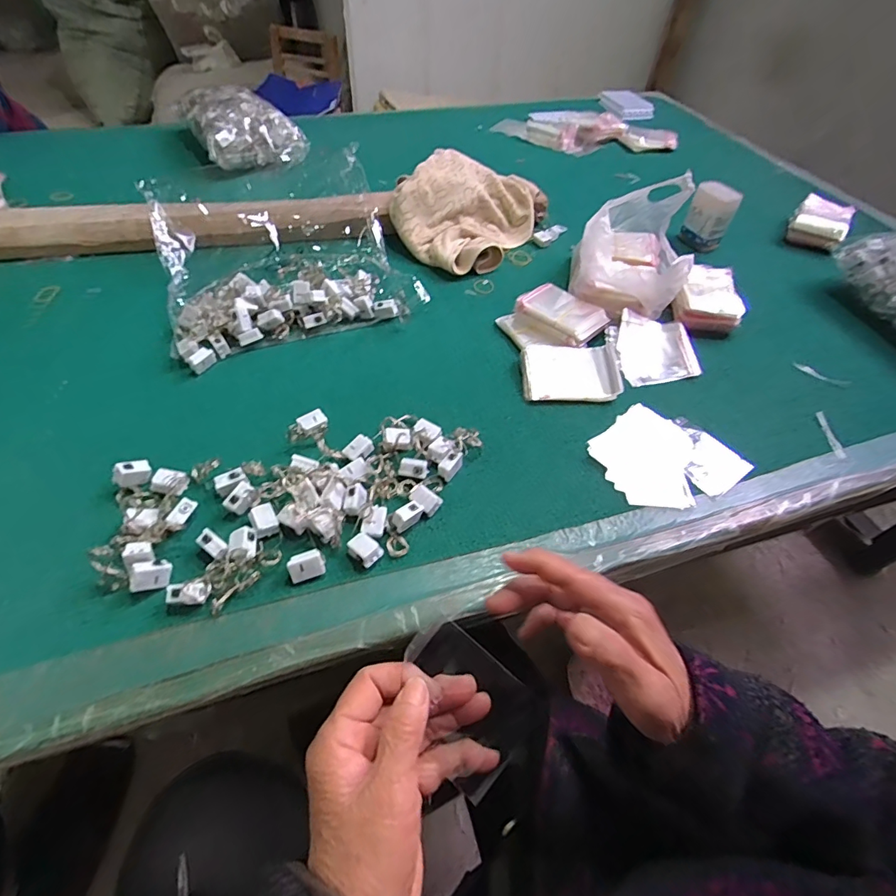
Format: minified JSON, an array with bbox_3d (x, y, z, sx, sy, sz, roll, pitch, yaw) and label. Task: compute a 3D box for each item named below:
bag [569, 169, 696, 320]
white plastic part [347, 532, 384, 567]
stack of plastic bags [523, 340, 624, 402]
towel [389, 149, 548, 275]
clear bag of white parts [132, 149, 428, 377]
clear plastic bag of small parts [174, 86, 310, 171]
[{"bbox_3d":[0.254,-0.273,0.618,0.136,0.146,0.190,22,54,13],"label":"bag"},{"bbox_3d":[-0.072,0.087,0.397,0.028,0.014,0.021,38,59,23],"label":"white plastic part"},{"bbox_3d":[0.146,-0.088,0.541,0.113,0.025,0.076,4,52,-1],"label":"stack of plastic bags"},{"bbox_3d":[0.030,-0.378,0.724,0.191,0.080,0.242,30,56,18],"label":"towel"},{"bbox_3d":[-0.233,-0.280,0.636,0.311,0.074,0.353,-18,56,-17],"label":"clear bag of white parts"},{"bbox_3d":[-0.399,-0.627,0.889,0.177,0.080,0.238,-26,58,-22],"label":"clear plastic bag of small parts"}]

